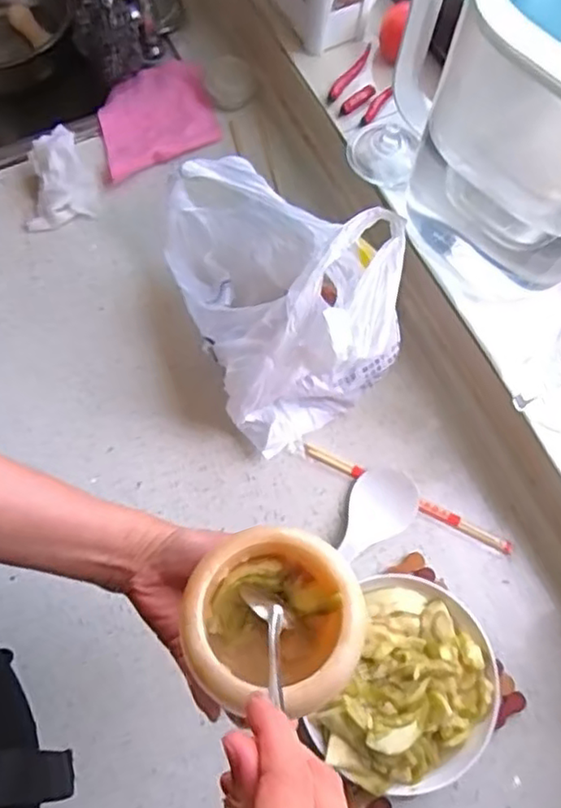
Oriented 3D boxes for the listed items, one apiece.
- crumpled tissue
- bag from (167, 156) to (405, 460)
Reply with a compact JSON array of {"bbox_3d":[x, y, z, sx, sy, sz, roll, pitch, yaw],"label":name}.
[{"bbox_3d":[-0.260,-0.260,0.749,0.074,0.047,0.107,-7,71,-5],"label":"crumpled tissue"},{"bbox_3d":[0.002,-0.118,0.639,0.181,0.168,0.272,-21,73,-9],"label":"bag"}]

